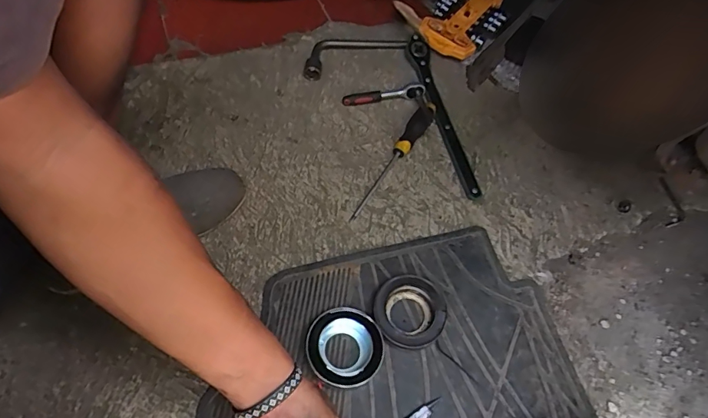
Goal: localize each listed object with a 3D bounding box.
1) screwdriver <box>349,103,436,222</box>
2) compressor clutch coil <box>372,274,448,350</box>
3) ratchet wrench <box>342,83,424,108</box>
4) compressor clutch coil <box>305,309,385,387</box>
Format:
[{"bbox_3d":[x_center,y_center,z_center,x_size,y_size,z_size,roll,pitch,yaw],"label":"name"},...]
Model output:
[{"bbox_3d":[0.066,-0.081,0.713,0.031,0.026,0.248,28,62,11],"label":"screwdriver"},{"bbox_3d":[0.071,0.135,0.592,0.090,0.034,0.089,2,60,-3],"label":"compressor clutch coil"},{"bbox_3d":[0.052,-0.195,0.777,0.140,0.019,0.027,-6,61,-8],"label":"ratchet wrench"},{"bbox_3d":[-0.011,0.171,0.565,0.096,0.034,0.091,23,61,9],"label":"compressor clutch coil"}]

